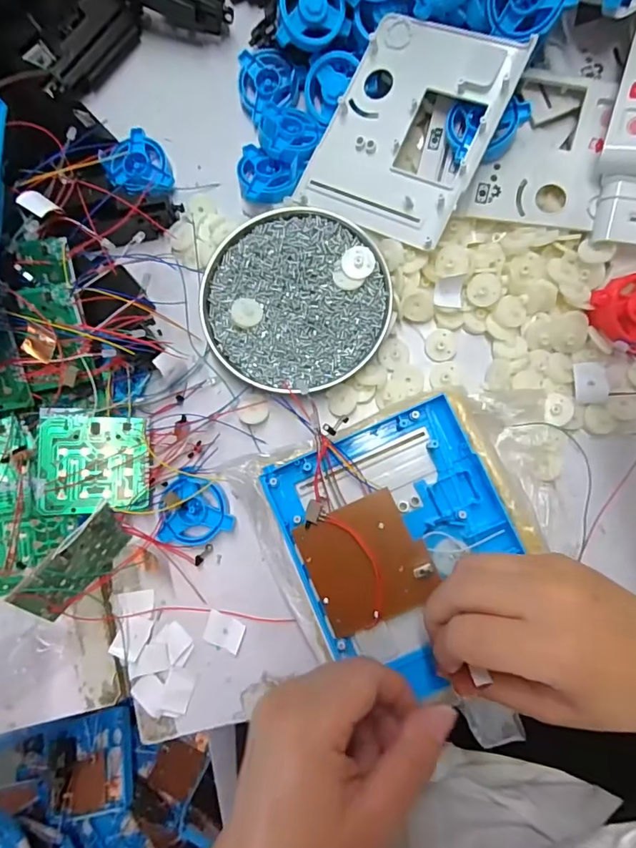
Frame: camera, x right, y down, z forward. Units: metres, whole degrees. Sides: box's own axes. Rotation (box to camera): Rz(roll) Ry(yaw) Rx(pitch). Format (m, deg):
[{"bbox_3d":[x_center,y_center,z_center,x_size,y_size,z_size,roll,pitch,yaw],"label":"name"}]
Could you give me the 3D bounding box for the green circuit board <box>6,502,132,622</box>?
[{"bbox_3d":[-0.154,0.091,0.310,0.004,0.071,0.072,31,60,12],"label":"green circuit board"}]

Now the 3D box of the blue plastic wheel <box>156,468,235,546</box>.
[{"bbox_3d":[-0.087,0.061,0.346,0.051,0.010,0.053,0,83,4],"label":"blue plastic wheel"}]

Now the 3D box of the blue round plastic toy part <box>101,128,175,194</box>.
[{"bbox_3d":[-0.143,-0.207,0.378,0.045,0.016,0.052,-21,87,1],"label":"blue round plastic toy part"}]

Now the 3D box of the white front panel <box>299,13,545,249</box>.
[{"bbox_3d":[0.062,-0.208,0.339,0.115,0.008,0.141,30,100,18],"label":"white front panel"}]

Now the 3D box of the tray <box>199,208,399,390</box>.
[{"bbox_3d":[-0.017,-0.092,0.352,0.131,0.023,0.135,0,83,4],"label":"tray"}]

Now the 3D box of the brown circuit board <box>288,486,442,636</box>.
[{"bbox_3d":[0.031,0.087,0.300,0.072,0.015,0.072,-23,87,0],"label":"brown circuit board"}]

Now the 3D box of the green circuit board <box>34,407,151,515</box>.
[{"bbox_3d":[-0.159,0.026,0.342,0.072,0.004,0.071,1,83,-16],"label":"green circuit board"}]

